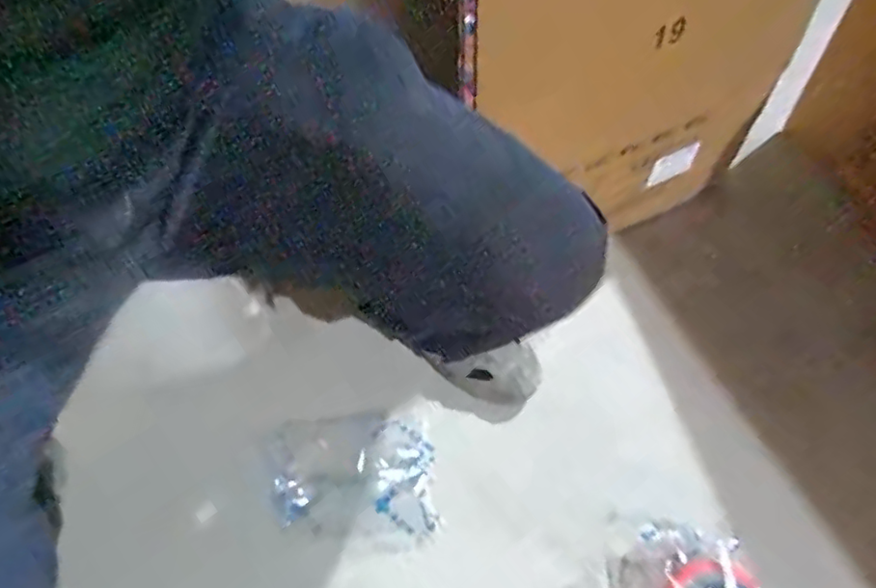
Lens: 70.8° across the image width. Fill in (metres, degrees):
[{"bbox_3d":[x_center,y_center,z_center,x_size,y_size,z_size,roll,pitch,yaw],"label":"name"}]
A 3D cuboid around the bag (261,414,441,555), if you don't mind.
[{"bbox_3d":[-0.098,0.205,0.679,0.182,0.035,0.144,-5,57,-1],"label":"bag"}]

